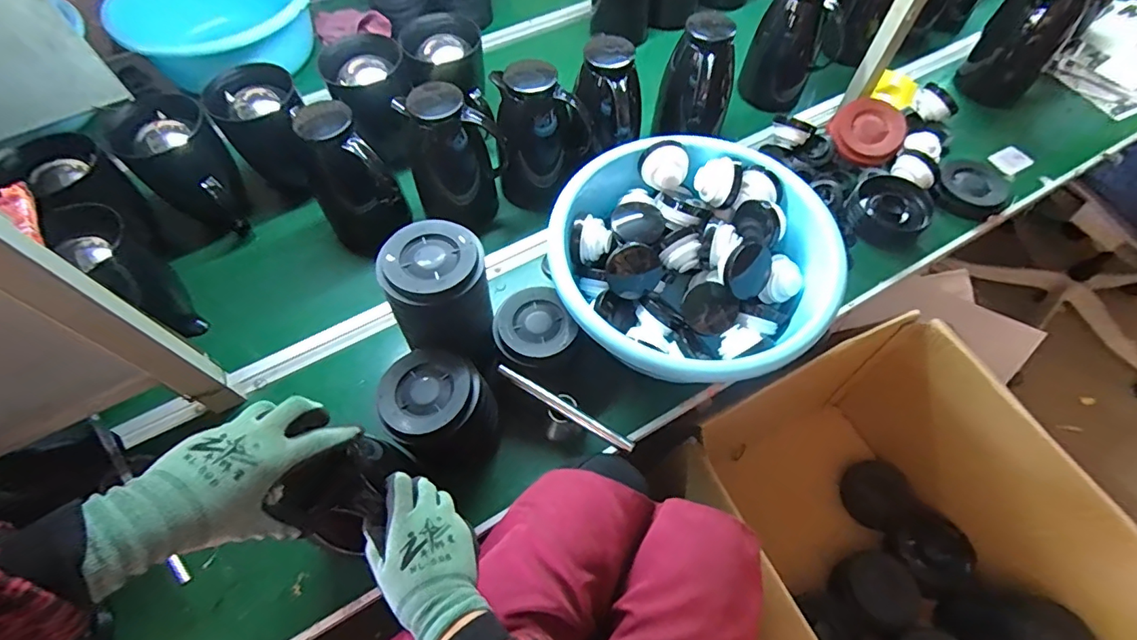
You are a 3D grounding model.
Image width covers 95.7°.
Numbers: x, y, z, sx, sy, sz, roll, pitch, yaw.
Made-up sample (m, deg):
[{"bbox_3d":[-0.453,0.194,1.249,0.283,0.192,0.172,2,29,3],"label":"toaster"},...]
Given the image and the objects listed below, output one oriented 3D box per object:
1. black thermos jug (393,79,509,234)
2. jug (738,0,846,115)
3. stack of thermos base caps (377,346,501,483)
[{"bbox_3d":[-0.165,-0.227,0.760,0.110,0.208,0.110,31,64,17],"label":"black thermos jug"},{"bbox_3d":[0.379,-0.456,0.878,0.106,0.211,0.105,-27,63,-15],"label":"jug"},{"bbox_3d":[-0.154,0.118,0.637,0.117,0.140,0.114,38,67,20],"label":"stack of thermos base caps"}]

